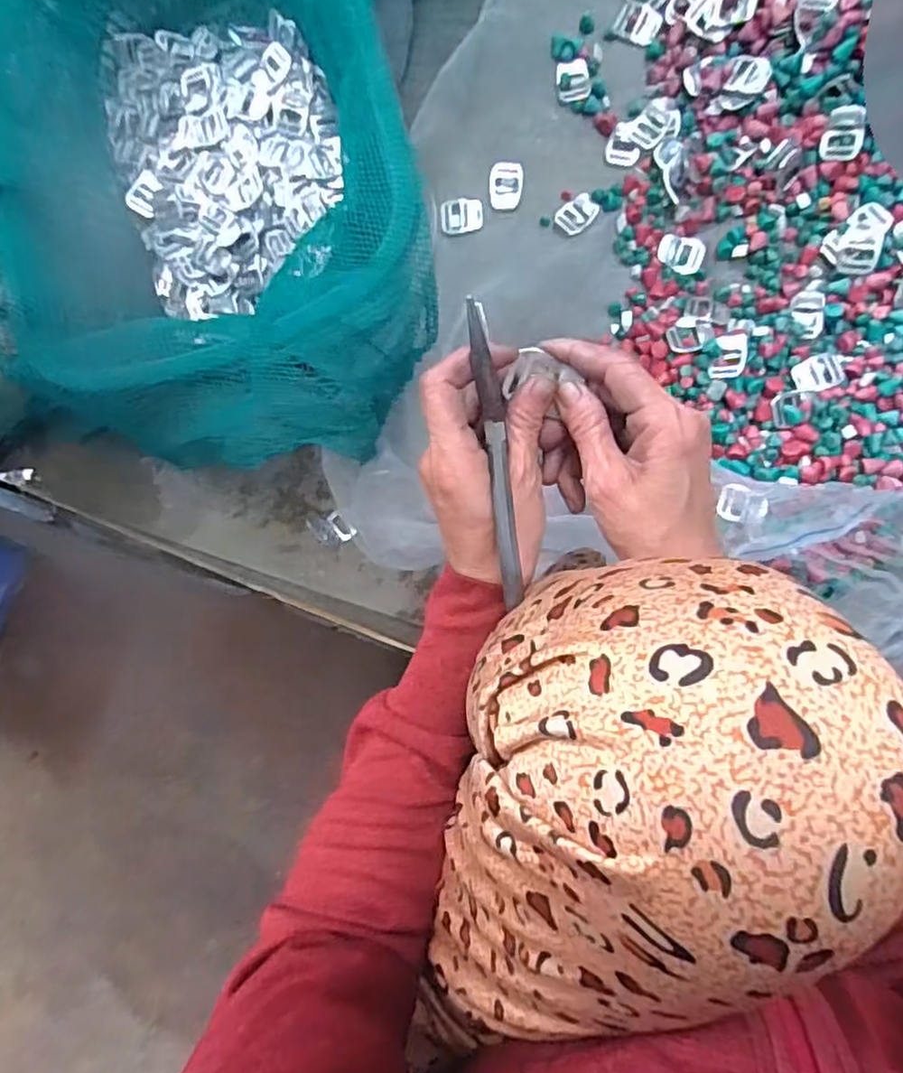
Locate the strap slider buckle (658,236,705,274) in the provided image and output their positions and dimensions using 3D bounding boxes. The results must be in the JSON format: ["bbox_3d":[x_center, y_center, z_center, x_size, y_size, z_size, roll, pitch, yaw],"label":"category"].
[{"bbox_3d":[0.204,-0.251,0.580,0.040,0.004,0.031,16,93,9],"label":"strap slider buckle"}]

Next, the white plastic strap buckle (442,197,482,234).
[{"bbox_3d":[0.010,-0.301,0.613,0.039,0.005,0.032,0,90,10],"label":"white plastic strap buckle"}]

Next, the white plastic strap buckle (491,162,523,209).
[{"bbox_3d":[0.051,-0.326,0.608,0.030,0.004,0.042,7,92,9],"label":"white plastic strap buckle"}]

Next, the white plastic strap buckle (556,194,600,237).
[{"bbox_3d":[0.114,-0.293,0.593,0.037,0.004,0.028,-40,84,8],"label":"white plastic strap buckle"}]

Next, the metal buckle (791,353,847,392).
[{"bbox_3d":[0.310,-0.138,0.554,0.040,0.007,0.030,-24,87,9],"label":"metal buckle"}]

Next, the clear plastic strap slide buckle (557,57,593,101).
[{"bbox_3d":[0.111,-0.417,0.596,0.029,0.004,0.039,-7,89,10],"label":"clear plastic strap slide buckle"}]

